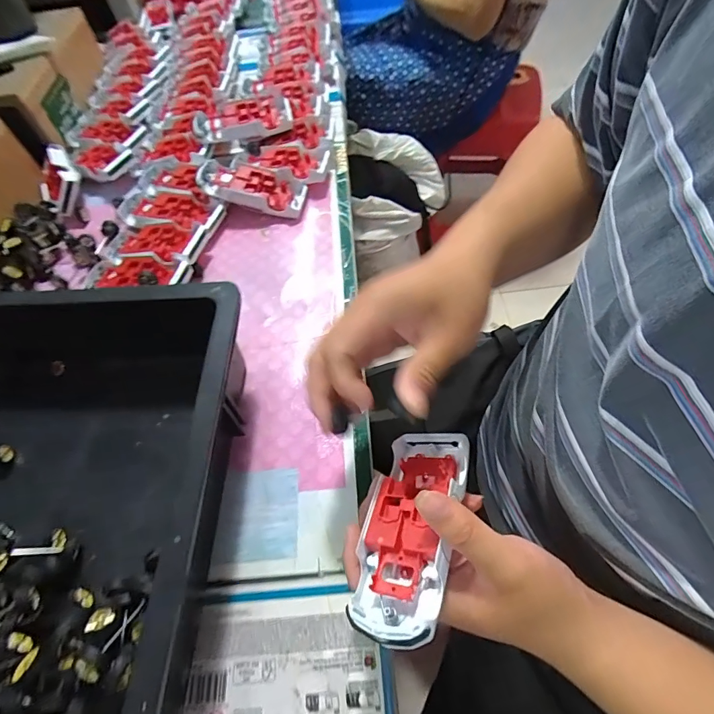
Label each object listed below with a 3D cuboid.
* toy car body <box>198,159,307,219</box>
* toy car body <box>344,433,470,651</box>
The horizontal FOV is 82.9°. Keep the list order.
[{"bbox_3d":[-0.132,-0.215,0.513,0.128,0.024,0.059,10,59,-11],"label":"toy car body"},{"bbox_3d":[0.036,0.108,0.258,0.055,0.033,0.131,-5,37,29],"label":"toy car body"}]

